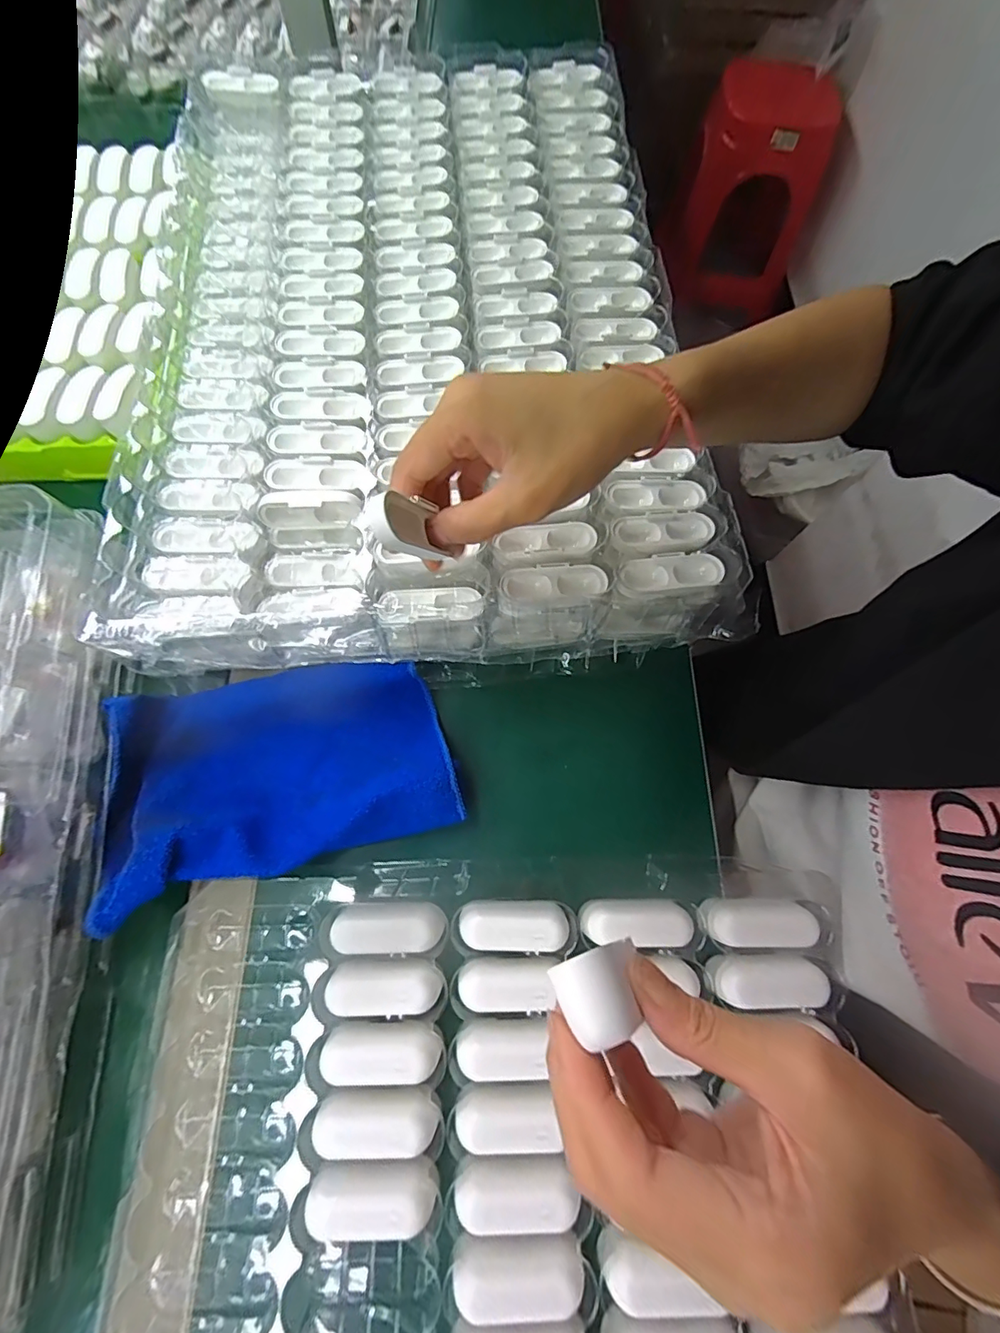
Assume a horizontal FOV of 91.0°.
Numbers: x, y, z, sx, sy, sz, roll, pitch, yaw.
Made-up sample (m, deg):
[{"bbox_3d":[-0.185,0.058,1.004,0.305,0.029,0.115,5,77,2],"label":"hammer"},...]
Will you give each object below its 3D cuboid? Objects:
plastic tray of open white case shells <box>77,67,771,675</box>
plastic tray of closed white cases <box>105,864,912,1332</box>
[{"bbox_3d":[-0.071,-0.286,0.399,0.412,0.070,0.597,-4,72,-3],"label":"plastic tray of open white case shells"},{"bbox_3d":[0.007,0.397,0.202,0.374,0.031,0.576,0,72,-2],"label":"plastic tray of closed white cases"}]

